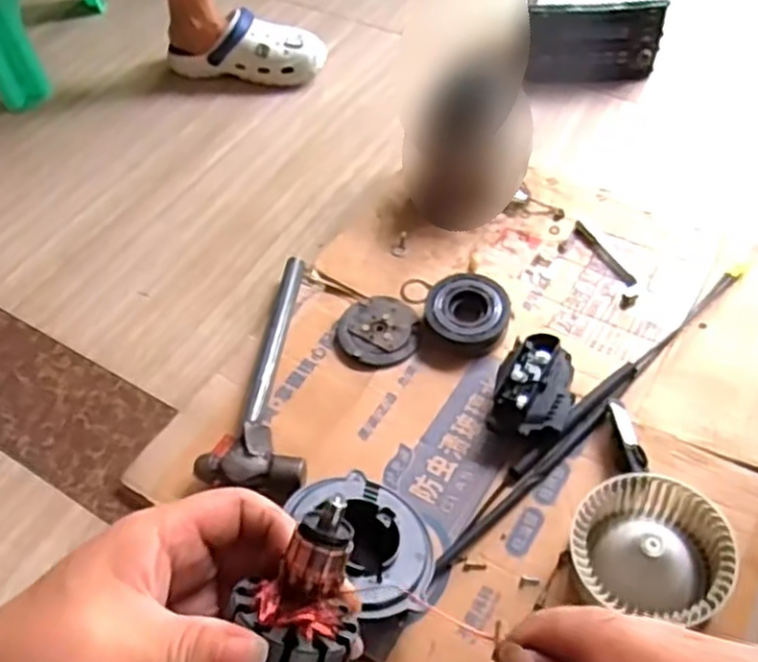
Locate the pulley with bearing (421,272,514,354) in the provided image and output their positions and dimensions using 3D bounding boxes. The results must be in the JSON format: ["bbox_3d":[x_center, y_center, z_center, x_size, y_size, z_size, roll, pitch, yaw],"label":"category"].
[{"bbox_3d":[0.108,-0.024,0.924,0.100,0.033,0.096,-3,52,4],"label":"pulley with bearing"}]

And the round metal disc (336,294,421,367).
[{"bbox_3d":[-0.004,-0.004,0.937,0.095,0.014,0.109,-23,53,-12],"label":"round metal disc"}]

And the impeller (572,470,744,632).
[{"bbox_3d":[0.254,0.207,0.711,0.136,0.074,0.131,-3,52,4],"label":"impeller"}]

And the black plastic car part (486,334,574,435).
[{"bbox_3d":[0.173,0.068,0.837,0.079,0.061,0.114,13,56,14],"label":"black plastic car part"}]

